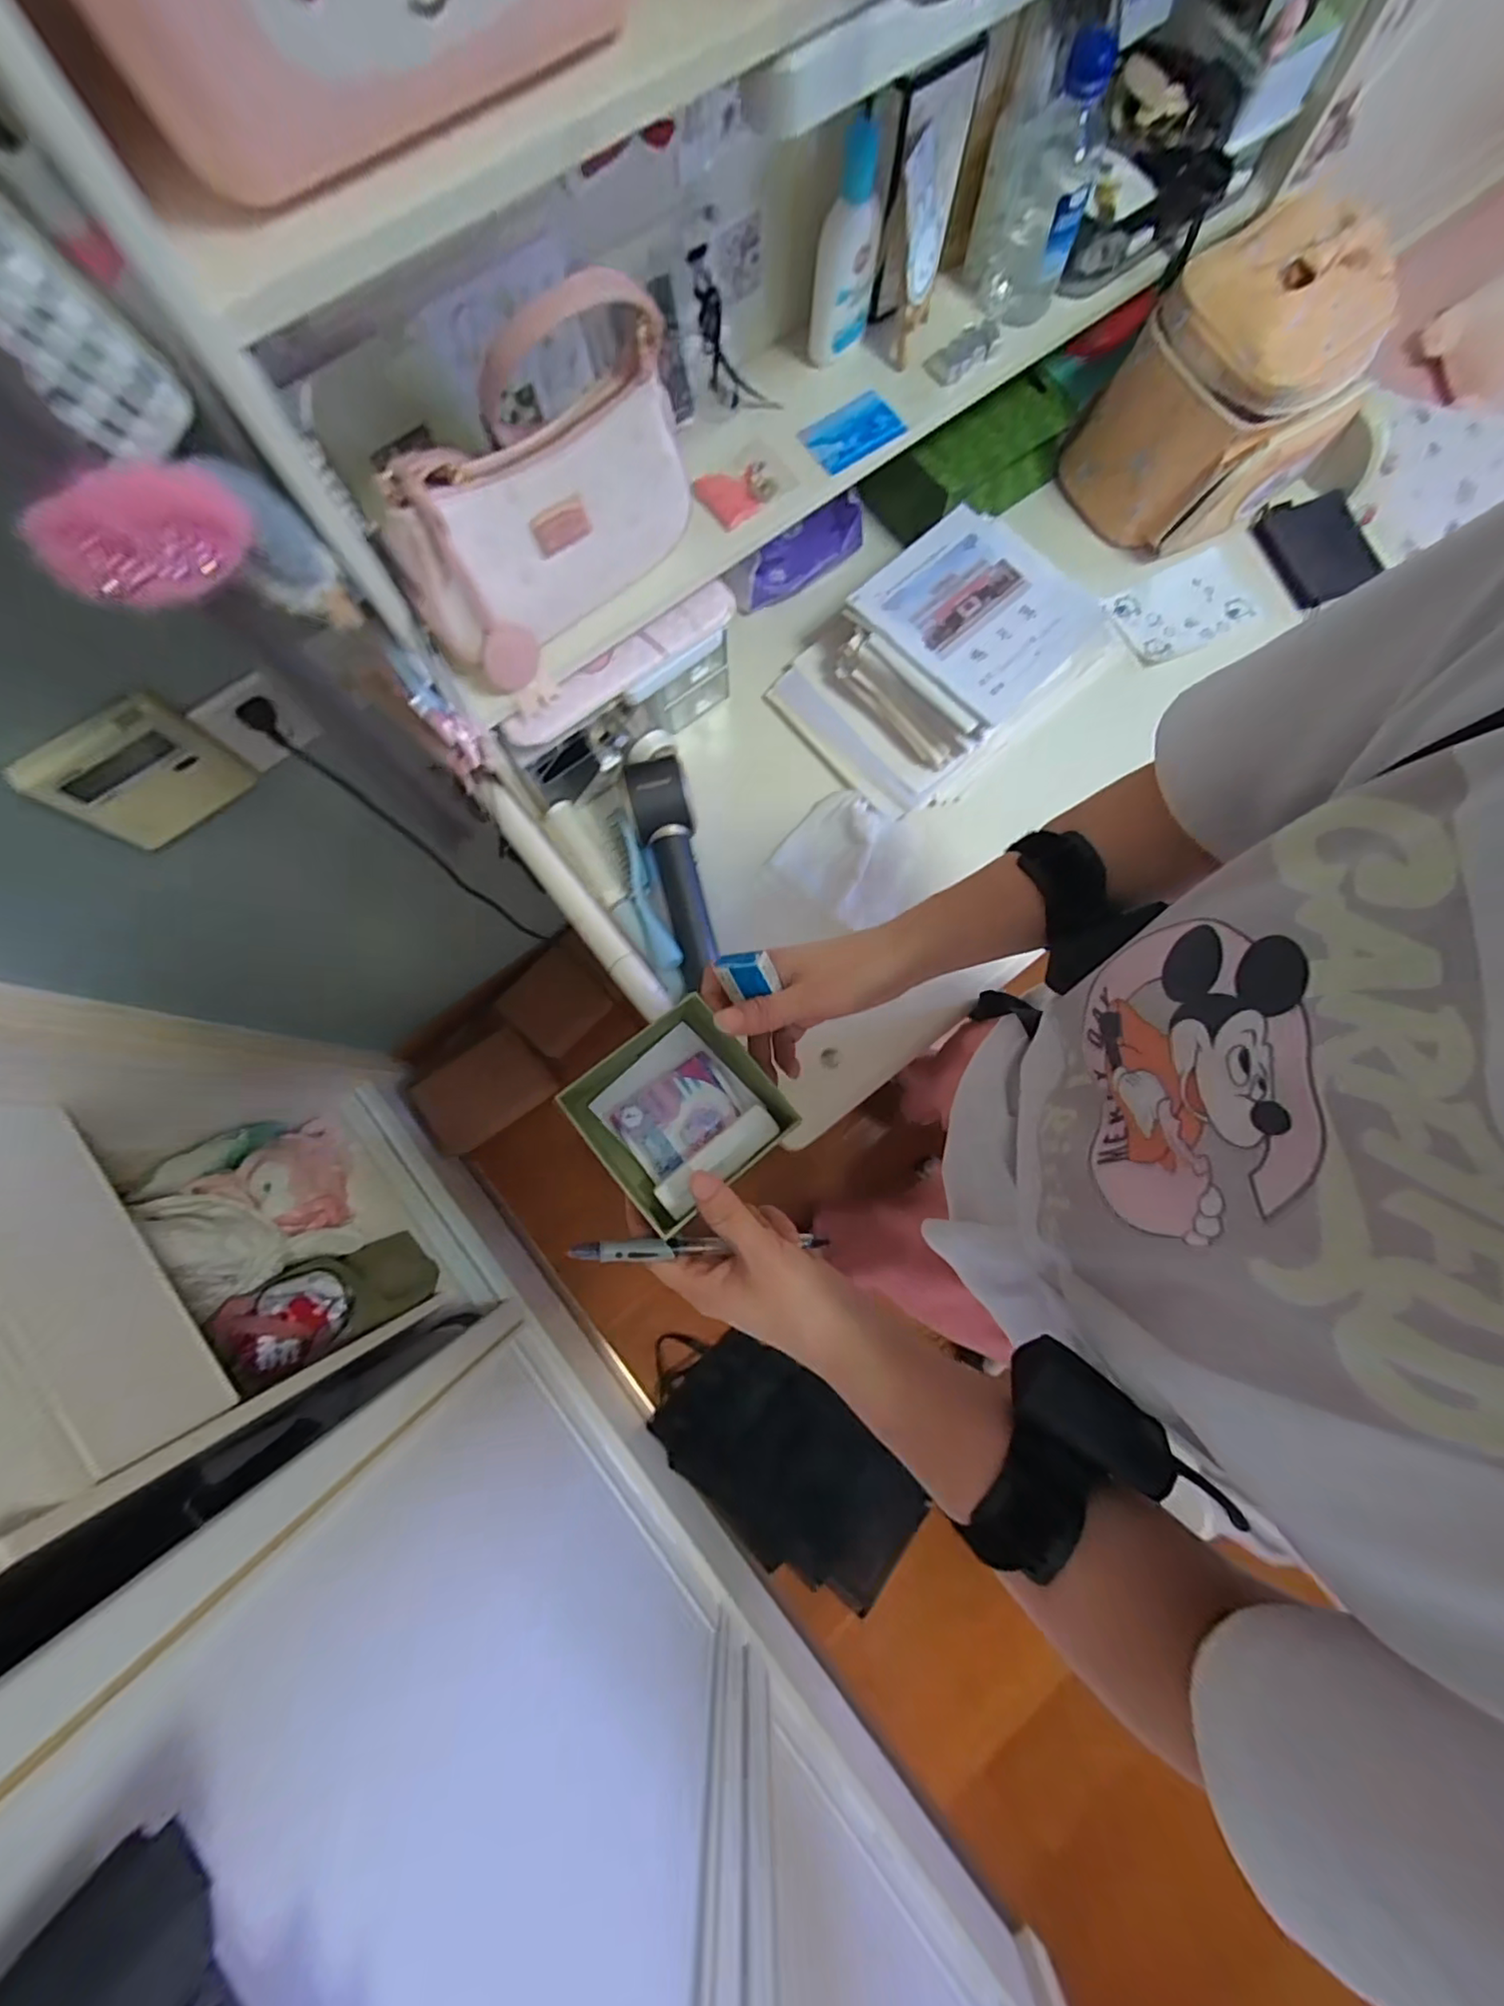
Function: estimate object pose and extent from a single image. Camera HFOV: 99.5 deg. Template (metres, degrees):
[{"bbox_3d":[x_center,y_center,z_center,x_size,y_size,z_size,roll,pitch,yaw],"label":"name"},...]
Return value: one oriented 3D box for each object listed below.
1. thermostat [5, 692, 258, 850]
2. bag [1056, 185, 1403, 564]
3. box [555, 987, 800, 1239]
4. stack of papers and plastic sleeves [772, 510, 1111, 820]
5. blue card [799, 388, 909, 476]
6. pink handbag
[{"bbox_3d":[-0.511,-0.190,0.534,0.116,0.115,0.022,-41,82,-7],"label":"thermostat"},{"bbox_3d":[0.473,-0.603,0.630,0.210,0.191,0.181,-33,81,-6],"label":"bag"},{"bbox_3d":[-0.043,0.062,0.375,0.104,0.032,0.102,-40,82,-7],"label":"box"},{"bbox_3d":[0.183,-0.347,0.637,0.282,0.075,0.224,-44,82,-7],"label":"stack of papers and plastic sleeves"},{"bbox_3d":[0.088,-0.500,0.557,0.085,0.007,0.060,-40,82,-7],"label":"blue card"},{"bbox_3d":[-0.142,-0.354,0.437,0.222,0.164,0.068,-42,82,-7],"label":"pink handbag"}]

